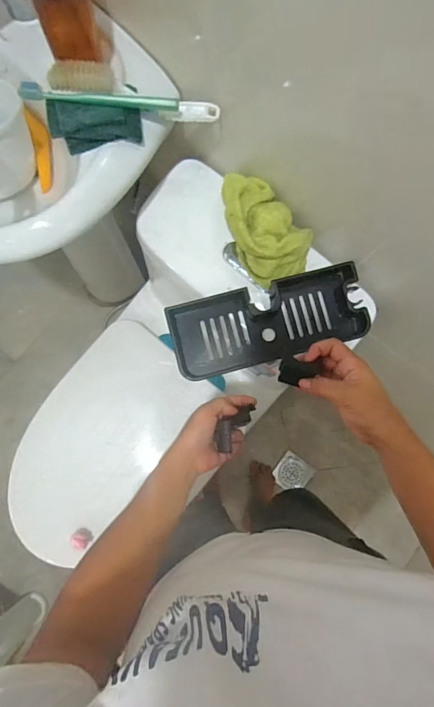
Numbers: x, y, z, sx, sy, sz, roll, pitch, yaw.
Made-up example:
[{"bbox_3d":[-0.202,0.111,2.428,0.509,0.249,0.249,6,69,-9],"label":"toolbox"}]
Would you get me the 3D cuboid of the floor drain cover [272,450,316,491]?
[{"bbox_3d":[0.248,0.394,1.282,0.110,0.013,0.113,38,85,7],"label":"floor drain cover"}]

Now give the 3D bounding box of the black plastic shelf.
[{"bbox_3d":[0.074,-0.046,0.586,0.281,0.050,0.110,-14,82,-5],"label":"black plastic shelf"}]

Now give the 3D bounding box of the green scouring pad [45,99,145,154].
[{"bbox_3d":[-0.149,-0.278,0.480,0.109,0.035,0.051,-2,81,-3],"label":"green scouring pad"}]

